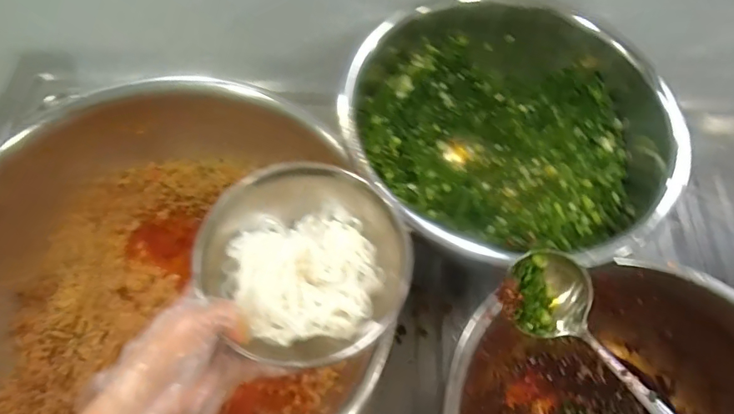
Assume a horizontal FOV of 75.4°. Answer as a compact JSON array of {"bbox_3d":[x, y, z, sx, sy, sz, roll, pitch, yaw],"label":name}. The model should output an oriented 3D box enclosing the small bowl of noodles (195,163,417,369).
[{"bbox_3d":[-0.049,0.042,0.404,0.165,0.049,0.172,0,64,0],"label":"small bowl of noodles"}]

